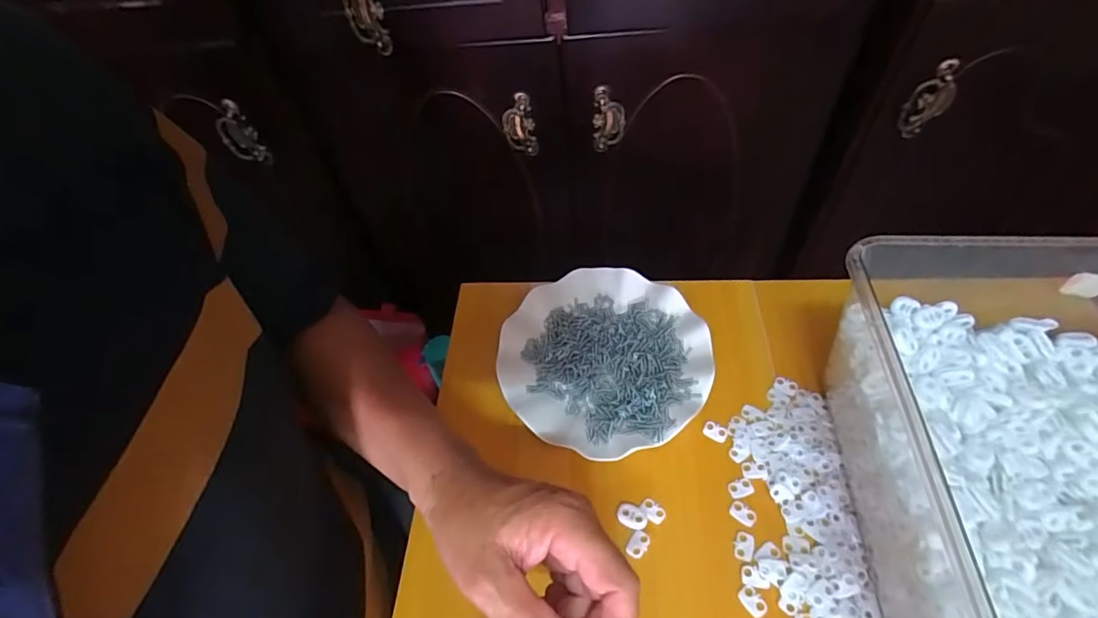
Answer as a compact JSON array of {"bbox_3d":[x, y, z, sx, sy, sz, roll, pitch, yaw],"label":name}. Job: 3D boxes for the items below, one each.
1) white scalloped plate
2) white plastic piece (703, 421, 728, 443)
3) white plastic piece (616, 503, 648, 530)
[{"bbox_3d":[0.048,0.042,0.452,0.177,0.021,0.179,-3,53,4],"label":"white scalloped plate"},{"bbox_3d":[0.136,0.100,0.412,0.019,0.005,0.013,24,59,22],"label":"white plastic piece"},{"bbox_3d":[0.062,0.156,0.377,0.023,0.004,0.015,18,57,19],"label":"white plastic piece"}]

